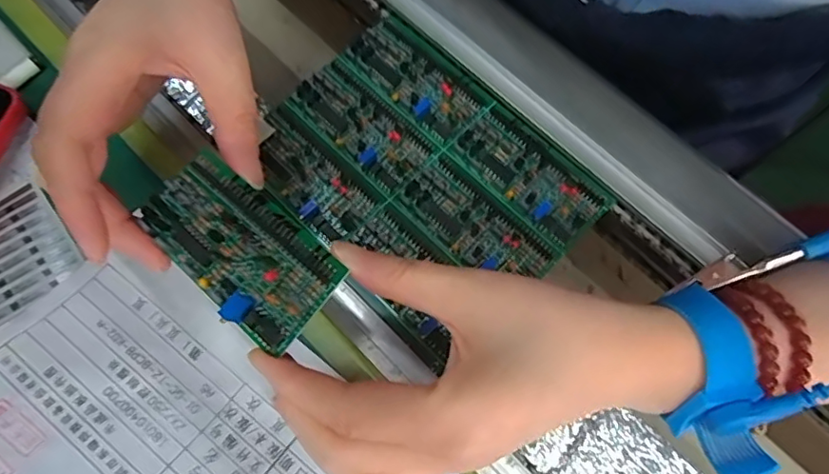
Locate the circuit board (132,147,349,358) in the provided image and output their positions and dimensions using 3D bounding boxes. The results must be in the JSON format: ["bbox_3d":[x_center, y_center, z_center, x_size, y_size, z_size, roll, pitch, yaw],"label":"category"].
[{"bbox_3d":[-0.066,0.002,0.209,0.042,0.016,0.081,-42,76,-17],"label":"circuit board"}]

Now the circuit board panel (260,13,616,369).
[{"bbox_3d":[0.003,-0.035,0.293,0.121,0.011,0.161,-42,76,-14],"label":"circuit board panel"}]

